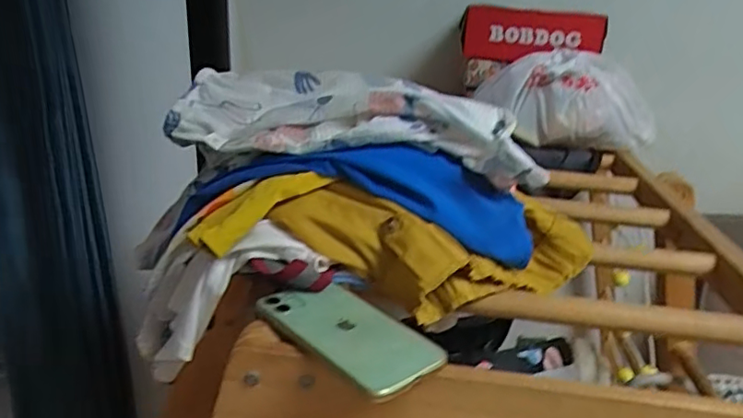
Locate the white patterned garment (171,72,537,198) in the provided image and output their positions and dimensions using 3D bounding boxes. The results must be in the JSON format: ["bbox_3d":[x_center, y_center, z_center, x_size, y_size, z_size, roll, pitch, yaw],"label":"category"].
[{"bbox_3d":[-0.021,-0.090,0.581,0.367,0.080,0.107,7,22,11],"label":"white patterned garment"}]

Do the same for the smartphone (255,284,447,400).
[{"bbox_3d":[-0.019,0.093,0.437,0.145,0.014,0.070,25,40,37],"label":"smartphone"}]

